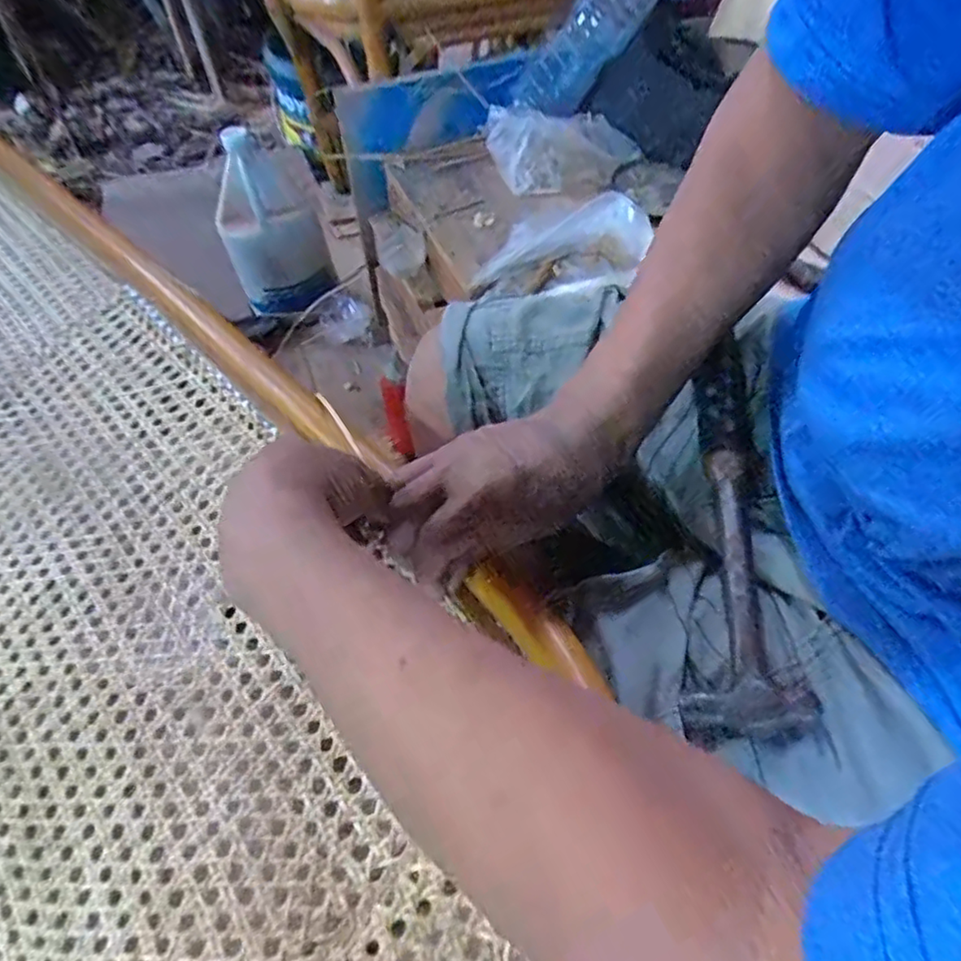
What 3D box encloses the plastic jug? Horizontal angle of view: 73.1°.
[{"bbox_3d":[-0.336,-0.391,1.003,0.120,0.260,0.162,-37,59,-23],"label":"plastic jug"}]

